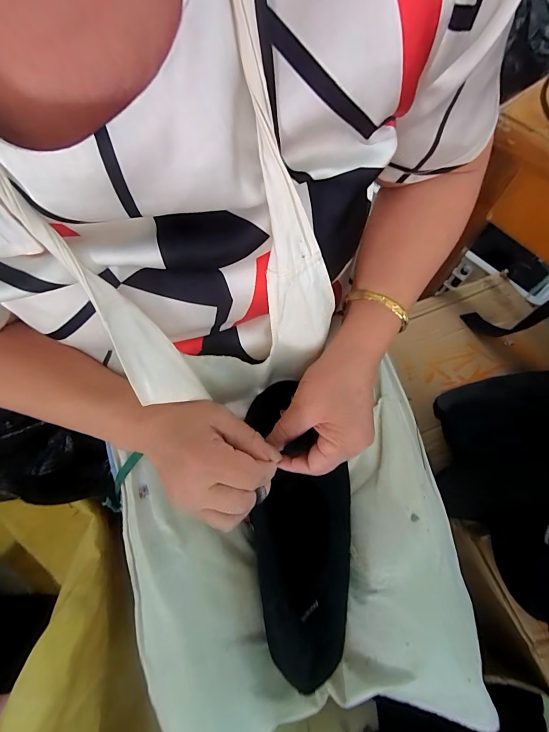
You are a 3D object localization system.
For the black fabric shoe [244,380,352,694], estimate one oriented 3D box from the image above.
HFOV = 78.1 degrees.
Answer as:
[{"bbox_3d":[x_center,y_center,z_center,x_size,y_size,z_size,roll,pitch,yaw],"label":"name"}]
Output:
[{"bbox_3d":[0.025,0.137,0.309,0.094,0.055,0.250,-7,70,-1],"label":"black fabric shoe"}]

